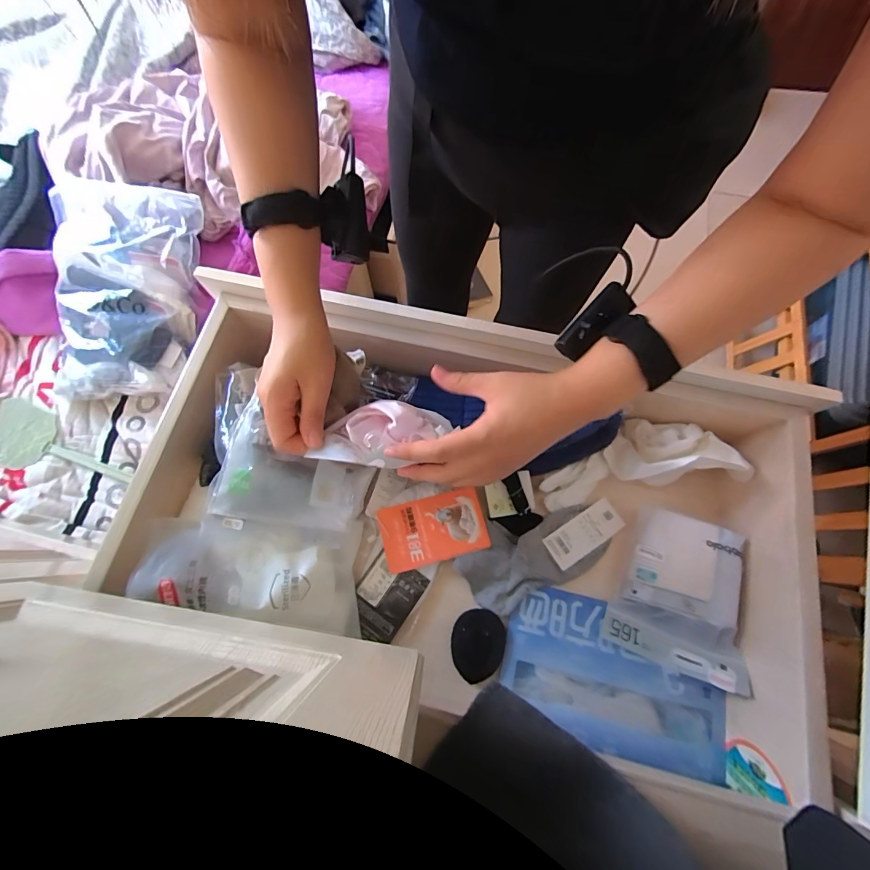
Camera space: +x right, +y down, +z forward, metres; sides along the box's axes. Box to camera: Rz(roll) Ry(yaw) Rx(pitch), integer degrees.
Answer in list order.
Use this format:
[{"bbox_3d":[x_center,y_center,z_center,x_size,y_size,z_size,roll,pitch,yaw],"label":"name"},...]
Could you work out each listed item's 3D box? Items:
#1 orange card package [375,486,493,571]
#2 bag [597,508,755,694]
[{"bbox_3d":[-0.004,0.119,0.478,0.130,0.010,0.081,-15,73,-3],"label":"orange card package"},{"bbox_3d":[0.289,0.181,0.437,0.130,0.043,0.167,23,75,8],"label":"bag"}]

